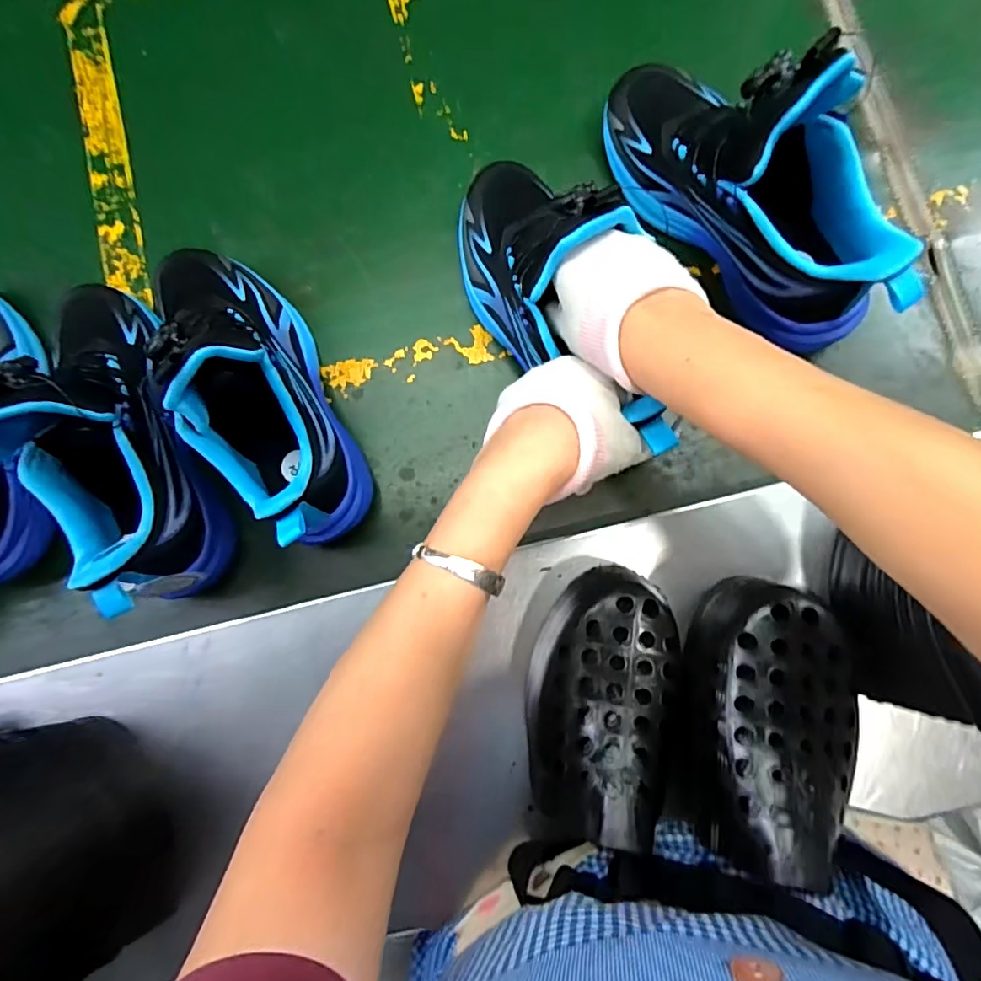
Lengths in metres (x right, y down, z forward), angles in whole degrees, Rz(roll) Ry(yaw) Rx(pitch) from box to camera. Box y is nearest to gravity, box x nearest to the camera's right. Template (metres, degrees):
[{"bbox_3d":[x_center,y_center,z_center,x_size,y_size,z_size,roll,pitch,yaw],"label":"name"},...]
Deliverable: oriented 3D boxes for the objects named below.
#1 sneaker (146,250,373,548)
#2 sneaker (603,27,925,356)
[{"bbox_3d":[-0.167,-0.077,0.375,0.076,0.146,0.241,-26,83,0],"label":"sneaker"},{"bbox_3d":[0.177,-0.213,0.358,0.082,0.155,0.241,-29,83,0],"label":"sneaker"}]

